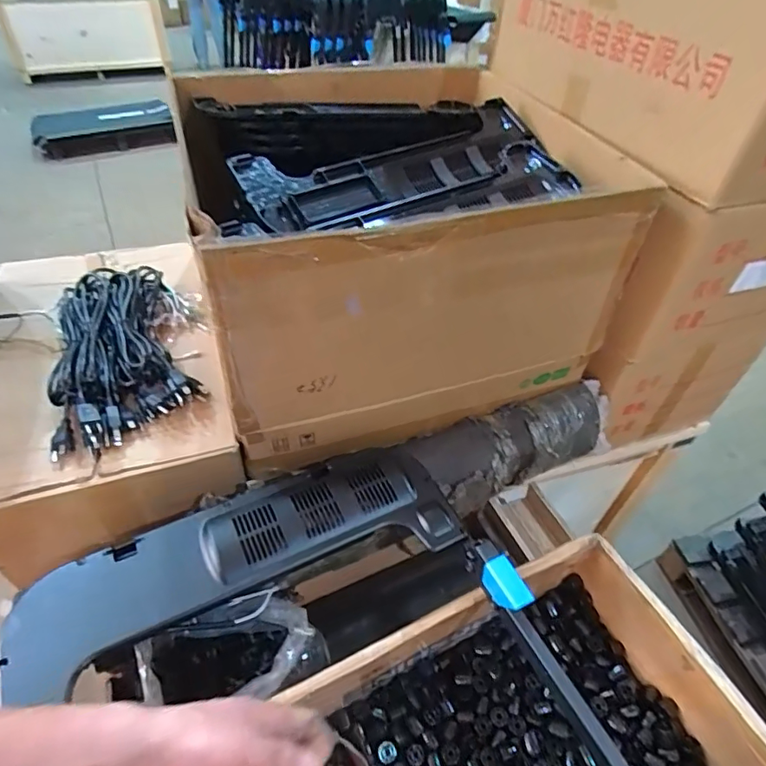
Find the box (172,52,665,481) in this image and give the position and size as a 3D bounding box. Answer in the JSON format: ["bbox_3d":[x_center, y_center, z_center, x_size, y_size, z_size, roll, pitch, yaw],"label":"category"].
[{"bbox_3d":[0.001,-0.237,0.821,0.572,0.331,0.532,-12,48,-15],"label":"box"}]

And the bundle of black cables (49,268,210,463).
[{"bbox_3d":[-0.392,-0.058,0.764,0.195,0.042,0.332,-15,49,-17],"label":"bundle of black cables"}]

